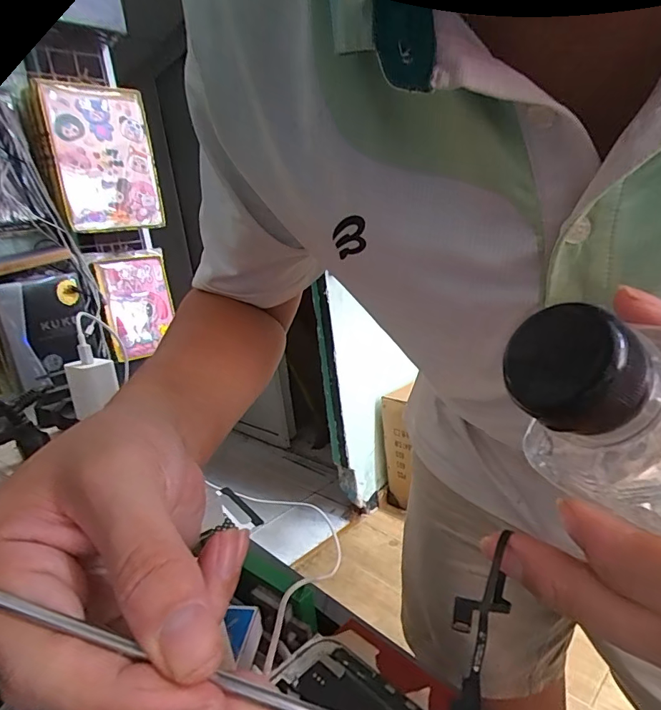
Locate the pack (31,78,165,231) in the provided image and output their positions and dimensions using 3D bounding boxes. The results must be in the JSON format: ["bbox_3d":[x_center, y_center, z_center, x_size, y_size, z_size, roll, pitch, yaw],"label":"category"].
[{"bbox_3d":[-0.452,-0.398,0.916,0.056,0.273,0.197,10,20,44],"label":"pack"}]

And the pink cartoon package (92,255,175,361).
[{"bbox_3d":[-0.440,-0.112,1.042,0.025,0.221,0.161,-8,5,37],"label":"pink cartoon package"}]

